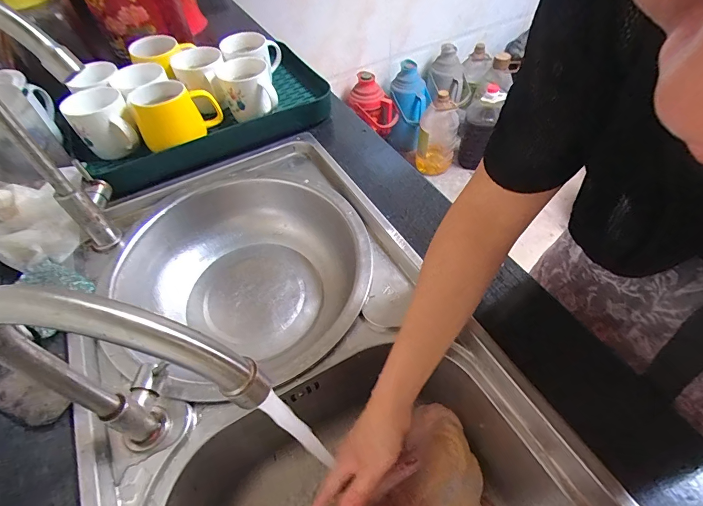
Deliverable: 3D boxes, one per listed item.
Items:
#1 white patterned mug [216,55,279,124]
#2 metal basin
[{"bbox_3d":[-0.174,-0.277,0.623,0.081,0.068,0.095,-18,53,-11],"label":"white patterned mug"},{"bbox_3d":[-0.142,0.035,0.531,0.323,0.103,0.318,-2,51,2],"label":"metal basin"}]

